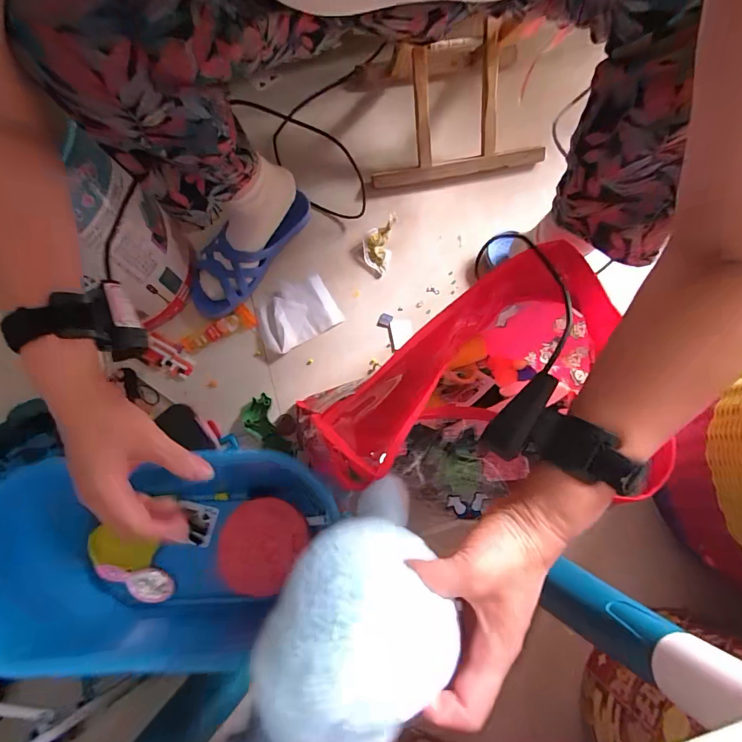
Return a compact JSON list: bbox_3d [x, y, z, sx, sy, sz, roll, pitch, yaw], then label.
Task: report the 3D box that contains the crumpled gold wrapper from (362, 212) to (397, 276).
[{"bbox_3d":[0.011,-0.217,0.699,0.049,0.032,0.099,9,76,4],"label":"crumpled gold wrapper"}]

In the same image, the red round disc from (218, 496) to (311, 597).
[{"bbox_3d":[-0.151,0.234,0.555,0.110,0.004,0.119,-1,64,1],"label":"red round disc"}]

